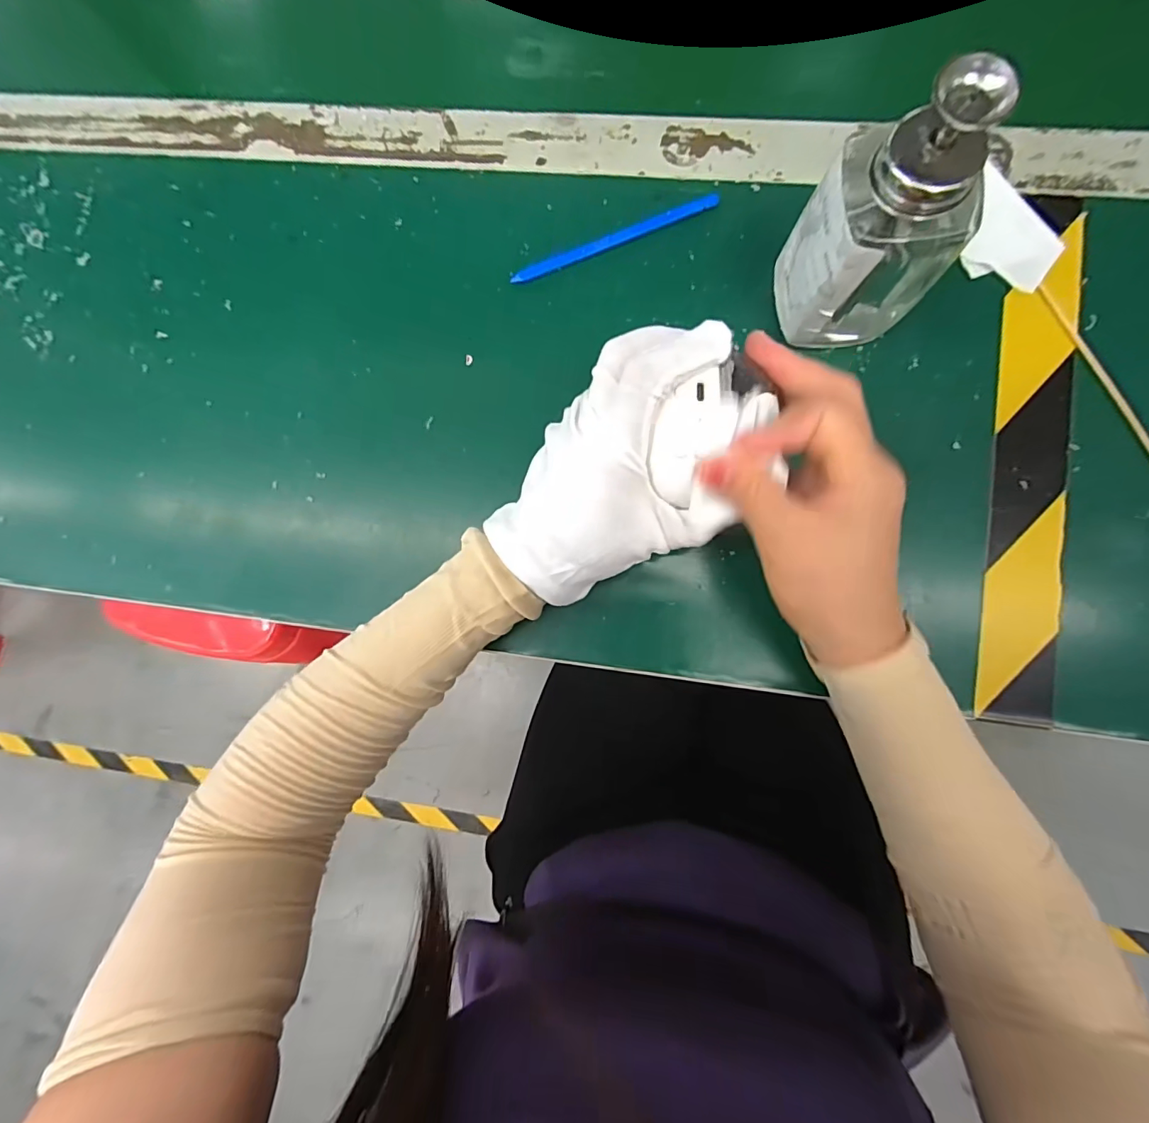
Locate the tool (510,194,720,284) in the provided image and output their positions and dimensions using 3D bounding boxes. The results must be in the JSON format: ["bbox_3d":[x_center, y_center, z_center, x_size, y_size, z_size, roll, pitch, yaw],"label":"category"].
[{"bbox_3d":[0.024,-0.198,0.304,0.130,0.004,0.010,-19,84,4],"label":"tool"}]

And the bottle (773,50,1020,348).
[{"bbox_3d":[0.141,-0.153,0.230,0.062,0.122,0.056,-14,84,4],"label":"bottle"}]

